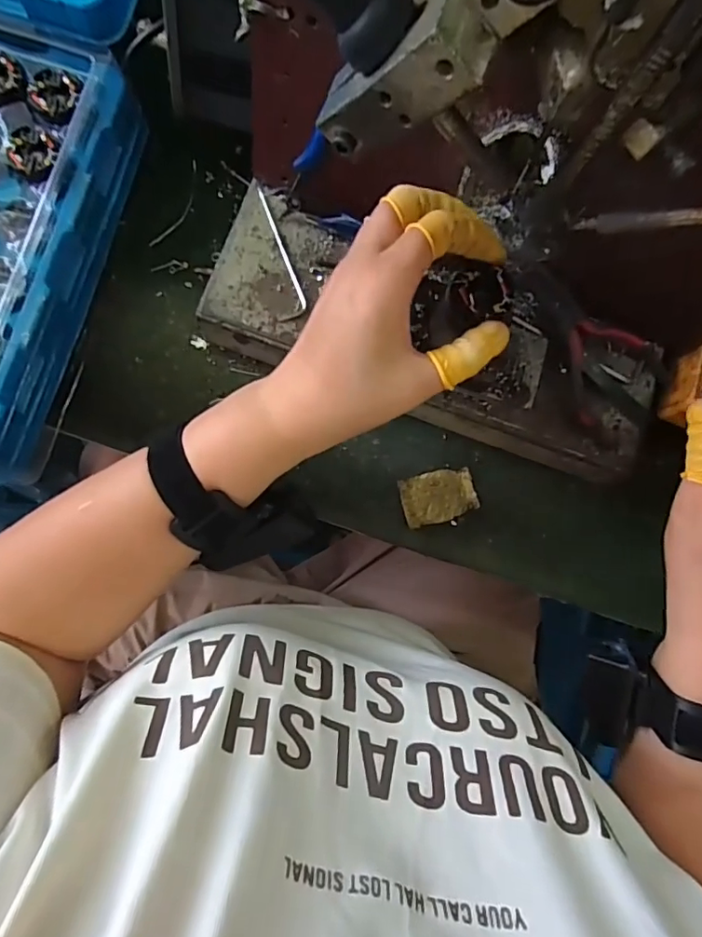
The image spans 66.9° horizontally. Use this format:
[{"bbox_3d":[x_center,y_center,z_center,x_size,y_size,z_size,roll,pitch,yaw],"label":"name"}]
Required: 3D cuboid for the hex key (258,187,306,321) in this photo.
[{"bbox_3d":[-0.050,-0.137,0.339,0.019,0.005,0.089,-20,85,-7],"label":"hex key"}]

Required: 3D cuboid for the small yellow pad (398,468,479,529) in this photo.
[{"bbox_3d":[0.062,0.020,0.373,0.052,0.006,0.035,-13,84,-7],"label":"small yellow pad"}]

